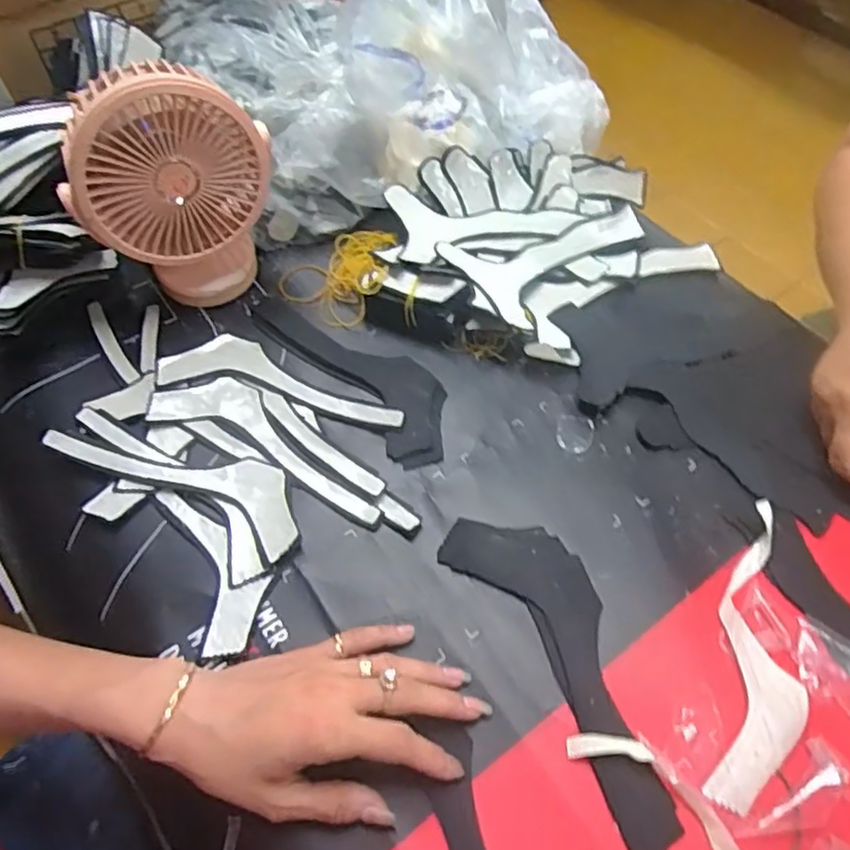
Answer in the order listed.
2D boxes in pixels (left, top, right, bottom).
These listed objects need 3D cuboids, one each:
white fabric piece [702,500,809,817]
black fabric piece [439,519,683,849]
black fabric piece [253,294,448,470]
[{"bbox_3d":[0.193,0.127,0.381,0.045,0.010,0.171,13,60,10],"label":"white fabric piece"},{"bbox_3d":[0.087,0.133,0.381,0.068,0.005,0.203,-28,62,-15],"label":"black fabric piece"},{"bbox_3d":[-0.051,-0.048,0.493,0.061,0.010,0.196,-37,64,-19],"label":"black fabric piece"}]

